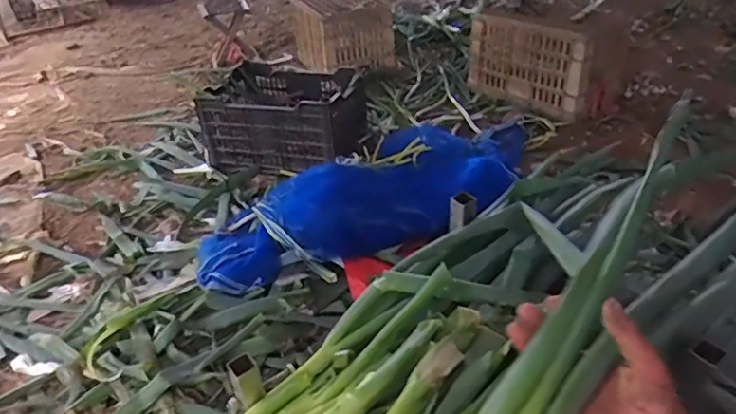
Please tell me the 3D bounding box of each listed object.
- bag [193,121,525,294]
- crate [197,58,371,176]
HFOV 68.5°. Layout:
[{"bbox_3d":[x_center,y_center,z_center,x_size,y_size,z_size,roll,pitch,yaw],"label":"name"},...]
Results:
[{"bbox_3d":[0.052,-0.069,1.555,1.152,0.166,0.484,-21,39,-27],"label":"bag"},{"bbox_3d":[-0.264,-0.294,1.812,0.478,0.251,0.359,9,36,18],"label":"crate"}]

